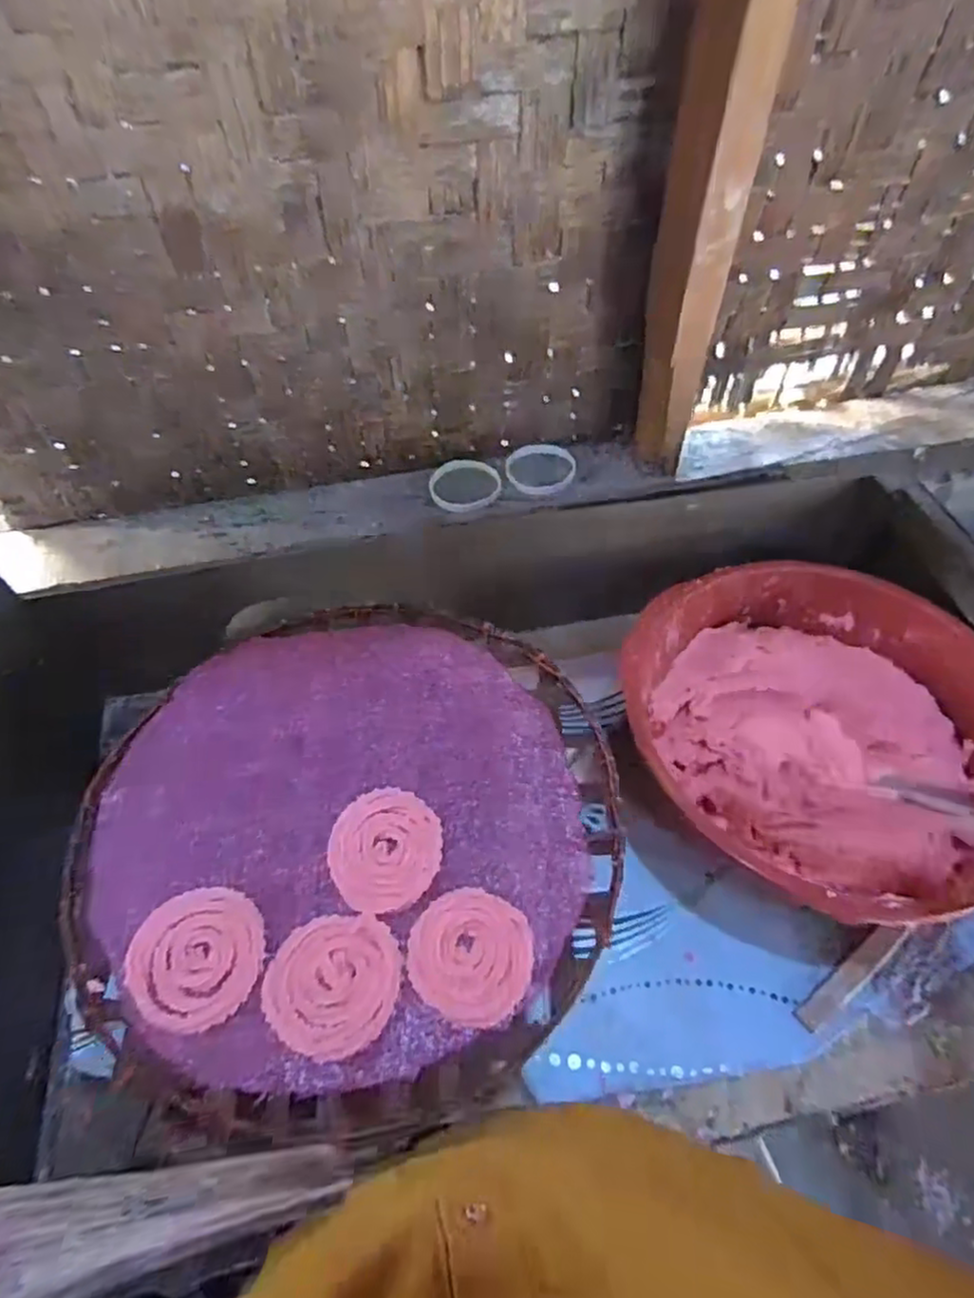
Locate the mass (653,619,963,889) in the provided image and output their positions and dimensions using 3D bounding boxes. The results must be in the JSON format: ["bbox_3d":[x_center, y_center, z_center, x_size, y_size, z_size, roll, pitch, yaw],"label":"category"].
[{"bbox_3d":[0.317,0.106,0.715,0.282,0.082,0.255,31,61,21],"label":"mass"}]

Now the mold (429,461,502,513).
[{"bbox_3d":[-0.027,-0.208,0.873,0.089,0.016,0.077,-1,55,1],"label":"mold"}]

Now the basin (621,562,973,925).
[{"bbox_3d":[0.323,0.082,0.688,0.348,0.117,0.350,-1,55,1],"label":"basin"}]

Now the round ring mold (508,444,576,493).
[{"bbox_3d":[0.069,-0.232,0.889,0.088,0.018,0.077,2,55,3],"label":"round ring mold"}]

